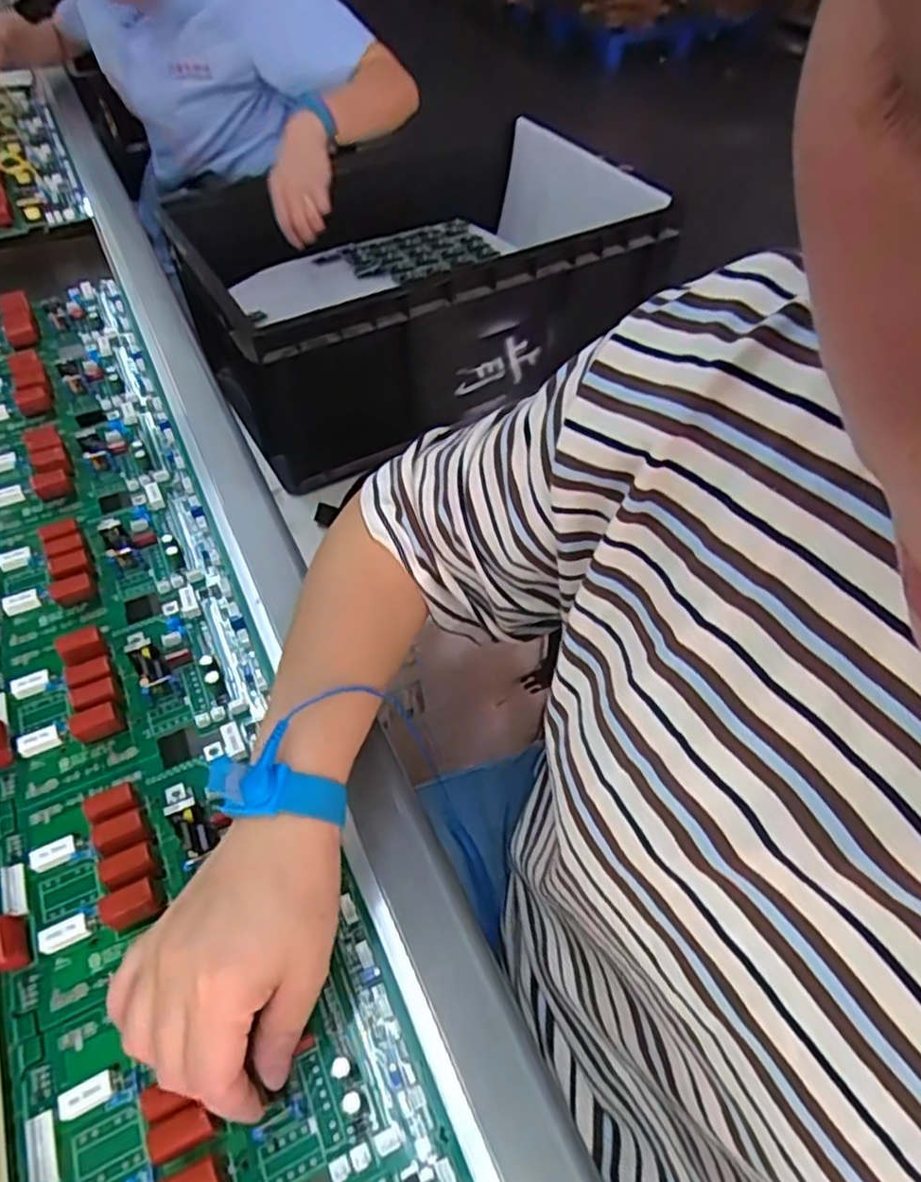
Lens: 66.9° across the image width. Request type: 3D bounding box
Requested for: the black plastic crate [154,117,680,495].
[{"bbox_3d":[-0.051,-0.430,0.989,0.603,0.222,0.386,-25,52,-16],"label":"black plastic crate"}]

